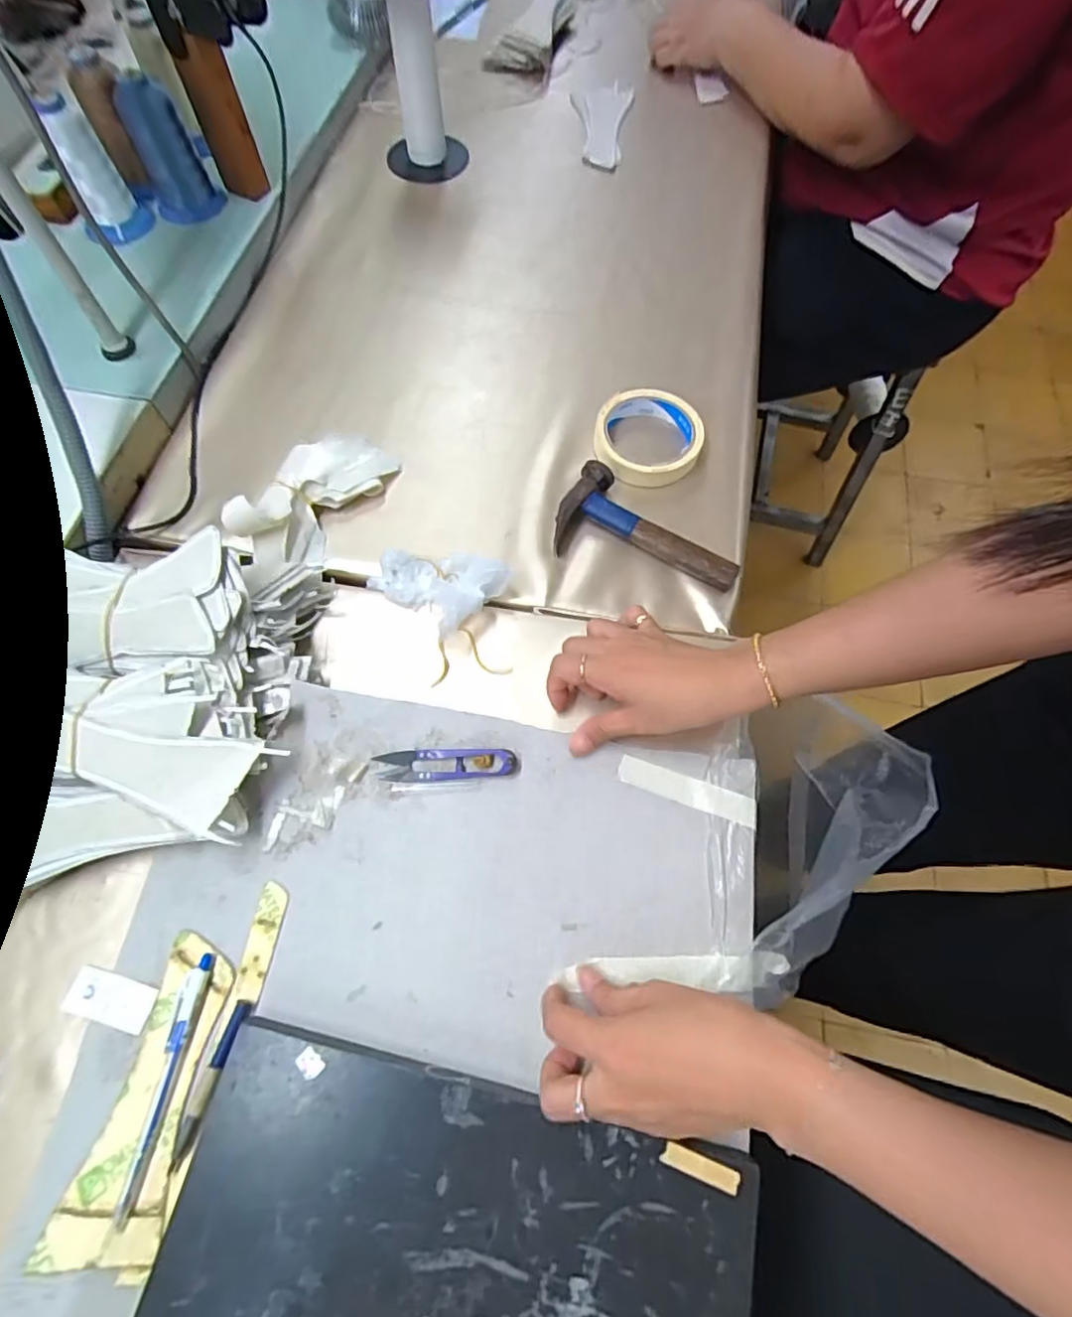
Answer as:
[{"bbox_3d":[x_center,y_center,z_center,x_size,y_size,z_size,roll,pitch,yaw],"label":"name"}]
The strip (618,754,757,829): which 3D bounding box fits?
[{"bbox_3d":[0.108,0.094,0.435,0.098,0.004,0.019,18,72,10],"label":"strip"}]

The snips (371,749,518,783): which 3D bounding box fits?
[{"bbox_3d":[-0.064,0.076,0.437,0.097,0.008,0.022,0,66,-2],"label":"snips"}]

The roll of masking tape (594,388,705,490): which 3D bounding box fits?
[{"bbox_3d":[0.102,-0.202,0.564,0.095,0.029,0.094,1,66,-1],"label":"roll of masking tape"}]

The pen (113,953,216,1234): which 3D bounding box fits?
[{"bbox_3d":[-0.219,0.250,0.362,0.014,0.010,0.135,6,66,1],"label":"pen"}]

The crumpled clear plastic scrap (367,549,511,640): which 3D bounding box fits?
[{"bbox_3d":[-0.079,-0.066,0.496,0.094,0.030,0.076,40,71,15],"label":"crumpled clear plastic scrap"}]

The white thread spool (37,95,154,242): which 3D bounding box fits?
[{"bbox_3d":[-0.440,-0.482,0.620,0.052,0.131,0.059,-11,67,-6],"label":"white thread spool"}]

